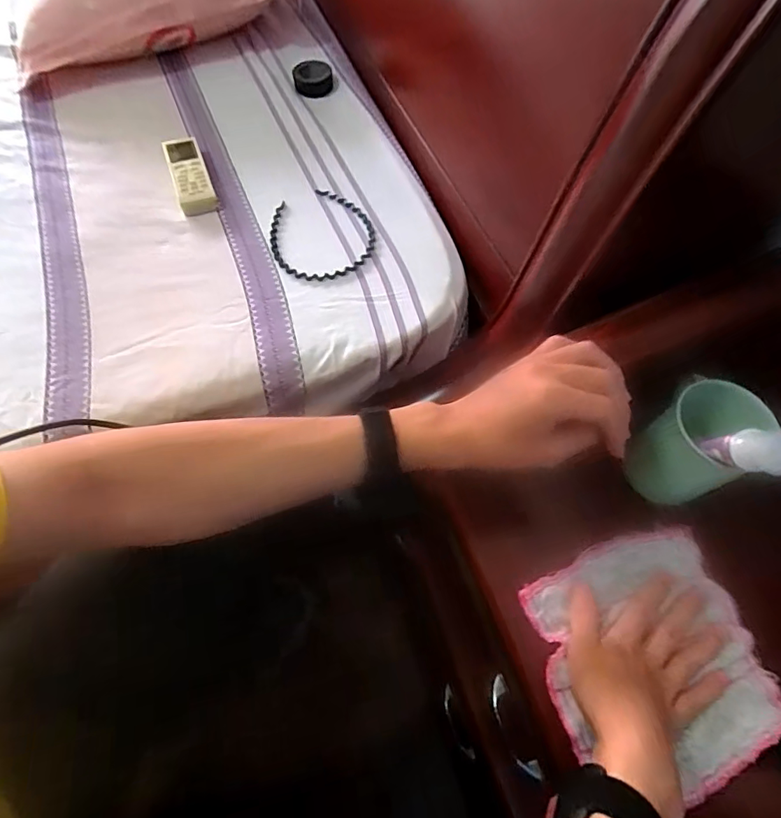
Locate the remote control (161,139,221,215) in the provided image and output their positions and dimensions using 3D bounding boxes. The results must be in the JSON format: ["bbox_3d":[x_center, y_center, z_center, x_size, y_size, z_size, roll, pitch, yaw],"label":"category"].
[{"bbox_3d":[-0.251,-0.294,0.595,0.044,0.019,0.128,-20,65,-13],"label":"remote control"}]

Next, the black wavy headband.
[{"bbox_3d":[-0.082,-0.206,0.562,0.119,0.008,0.134,-29,67,-16],"label":"black wavy headband"}]

